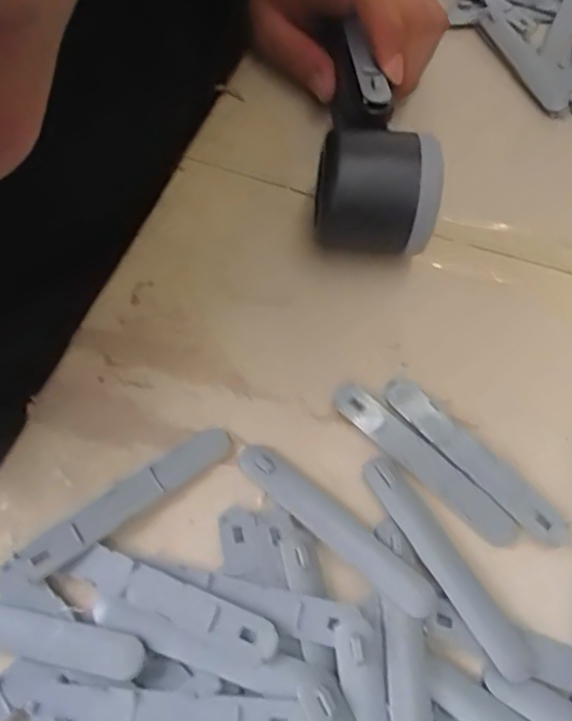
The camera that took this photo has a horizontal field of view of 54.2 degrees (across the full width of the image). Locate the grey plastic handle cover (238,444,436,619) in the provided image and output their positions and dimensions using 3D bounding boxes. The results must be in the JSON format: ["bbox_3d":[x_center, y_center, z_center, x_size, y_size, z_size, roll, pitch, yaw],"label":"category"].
[{"bbox_3d":[0.019,0.066,0.226,0.093,0.008,0.016,40,68,13],"label":"grey plastic handle cover"}]

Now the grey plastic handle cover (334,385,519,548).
[{"bbox_3d":[0.059,0.044,0.244,0.092,0.012,0.016,42,68,14],"label":"grey plastic handle cover"}]

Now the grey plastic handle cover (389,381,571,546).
[{"bbox_3d":[0.082,0.043,0.246,0.016,0.005,0.094,-38,74,-20],"label":"grey plastic handle cover"}]

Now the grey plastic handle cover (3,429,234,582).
[{"bbox_3d":[-0.065,0.056,0.226,0.094,0.006,0.015,-33,72,-18],"label":"grey plastic handle cover"}]

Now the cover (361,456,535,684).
[{"bbox_3d":[0.062,0.079,0.222,0.014,0.007,0.094,-28,70,-17],"label":"cover"}]

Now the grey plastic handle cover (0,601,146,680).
[{"bbox_3d":[-0.098,0.099,0.205,0.095,0.008,0.016,14,64,1],"label":"grey plastic handle cover"}]

